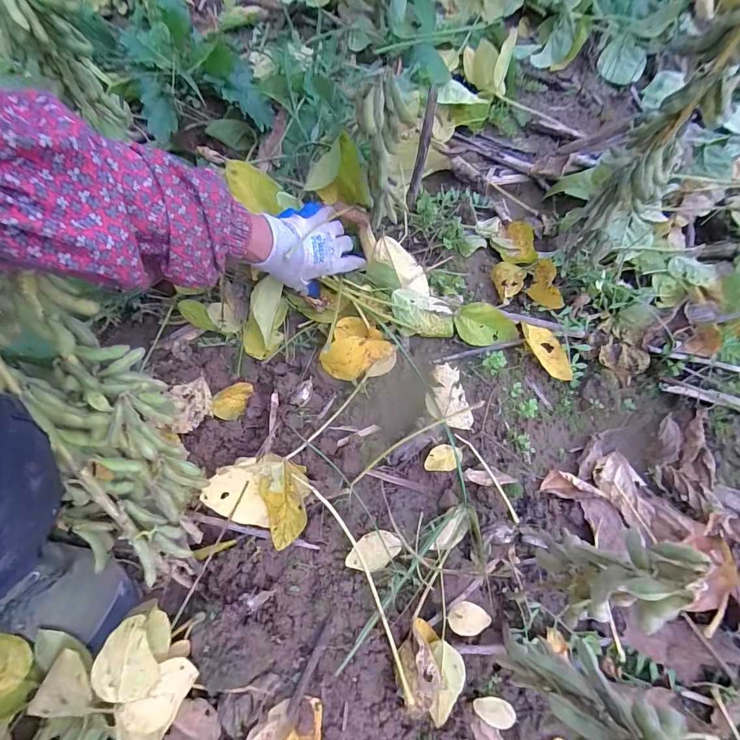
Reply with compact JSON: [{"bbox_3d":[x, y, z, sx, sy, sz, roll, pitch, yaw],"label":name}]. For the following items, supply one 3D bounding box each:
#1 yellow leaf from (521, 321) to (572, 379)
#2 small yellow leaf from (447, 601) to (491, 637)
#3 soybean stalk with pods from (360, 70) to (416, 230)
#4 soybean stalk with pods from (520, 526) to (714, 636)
[{"bbox_3d":[0.238,-0.026,0.517,0.046,0.022,0.102,-7,48,-3],"label":"yellow leaf"},{"bbox_3d":[0.107,0.266,0.416,0.046,0.008,0.030,-4,64,-2],"label":"small yellow leaf"},{"bbox_3d":[0.020,-0.233,0.441,0.052,0.164,0.051,0,61,5],"label":"soybean stalk with pods"},{"bbox_3d":[0.137,0.120,0.225,0.041,0.117,0.051,9,63,10],"label":"soybean stalk with pods"}]

